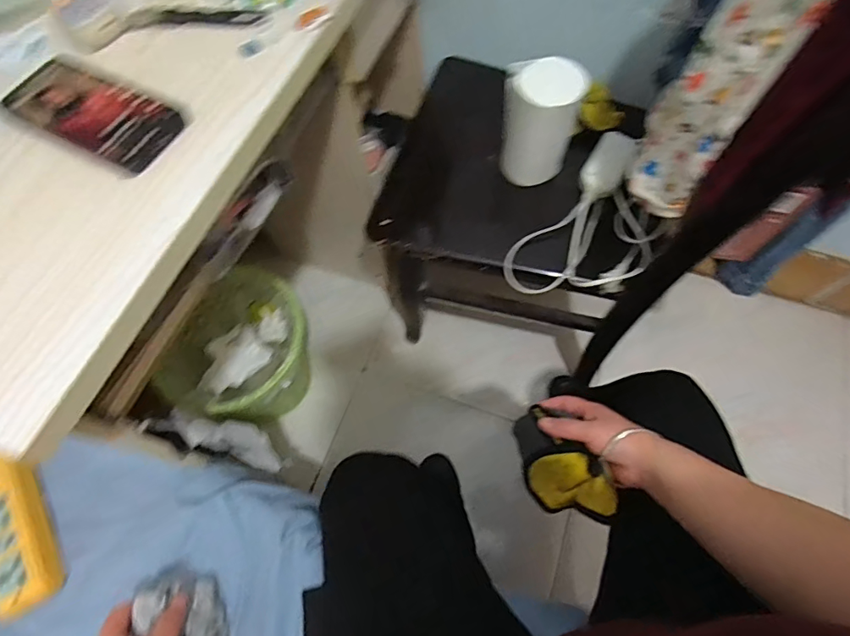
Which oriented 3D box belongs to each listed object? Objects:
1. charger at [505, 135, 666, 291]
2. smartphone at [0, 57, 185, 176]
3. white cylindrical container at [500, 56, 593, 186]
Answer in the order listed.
[{"bbox_3d":[0.258,-0.137,0.684,0.162,0.053,0.298,37,72,16],"label":"charger"},{"bbox_3d":[-0.278,-0.172,0.399,0.148,0.010,0.065,28,69,13],"label":"smartphone"},{"bbox_3d":[0.161,-0.274,0.683,0.095,0.161,0.087,-3,66,0],"label":"white cylindrical container"}]

